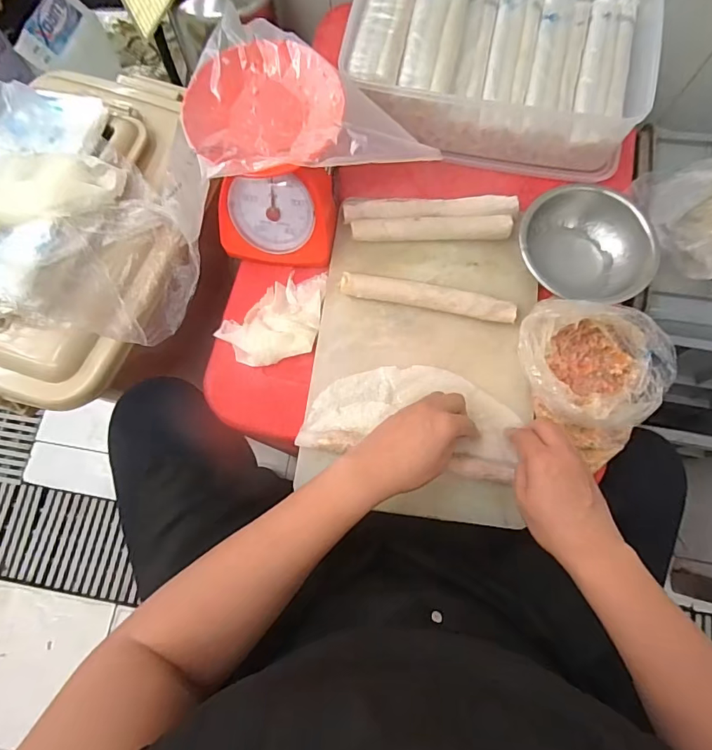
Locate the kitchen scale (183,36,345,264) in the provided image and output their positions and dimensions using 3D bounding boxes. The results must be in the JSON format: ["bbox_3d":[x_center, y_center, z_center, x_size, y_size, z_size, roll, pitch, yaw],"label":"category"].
[{"bbox_3d":[-0.095,-0.252,0.549,0.155,0.151,0.176,3,75,2],"label":"kitchen scale"}]

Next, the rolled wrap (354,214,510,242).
[{"bbox_3d":[0.095,-0.183,0.589,0.195,0.024,0.029,-1,75,1],"label":"rolled wrap"}]

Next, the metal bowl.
[{"bbox_3d":[0.272,-0.148,0.555,0.152,0.057,0.153,0,75,1],"label":"metal bowl"}]

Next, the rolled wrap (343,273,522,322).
[{"bbox_3d":[0.086,-0.094,0.566,0.207,0.022,0.027,11,76,4],"label":"rolled wrap"}]

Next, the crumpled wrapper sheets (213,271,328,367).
[{"bbox_3d":[-0.089,-0.068,0.574,0.145,0.014,0.095,-40,78,-9],"label":"crumpled wrapper sheets"}]

